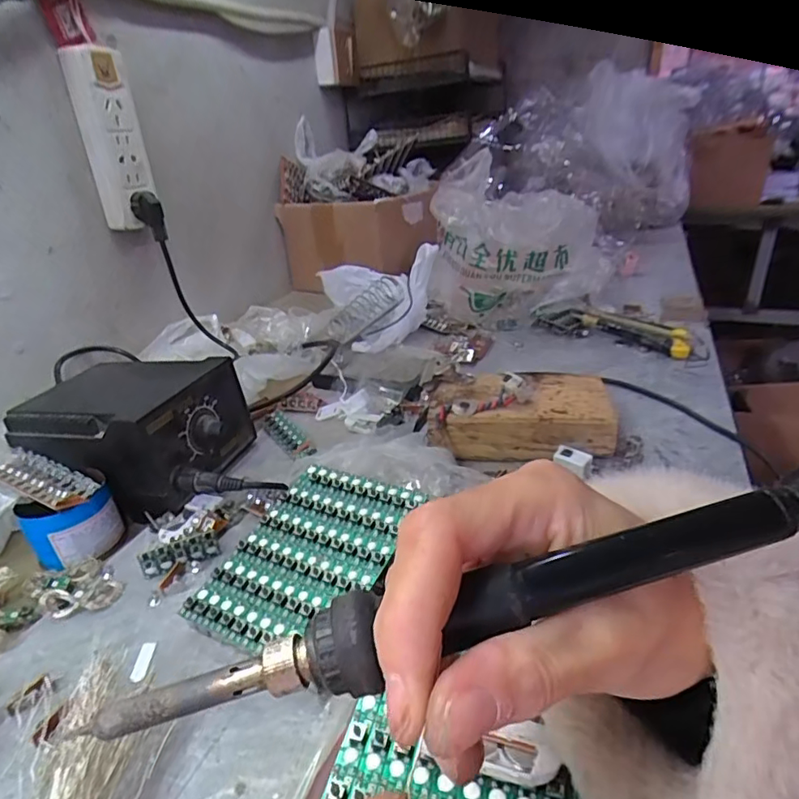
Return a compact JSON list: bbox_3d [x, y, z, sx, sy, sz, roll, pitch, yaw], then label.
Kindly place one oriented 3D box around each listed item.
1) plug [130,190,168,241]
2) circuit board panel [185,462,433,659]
[{"bbox_3d":[-0.273,-0.200,0.589,0.030,0.051,0.017,-16,31,-20],"label":"plug"},{"bbox_3d":[-0.055,0.091,0.325,0.093,0.004,0.129,12,42,28],"label":"circuit board panel"}]

